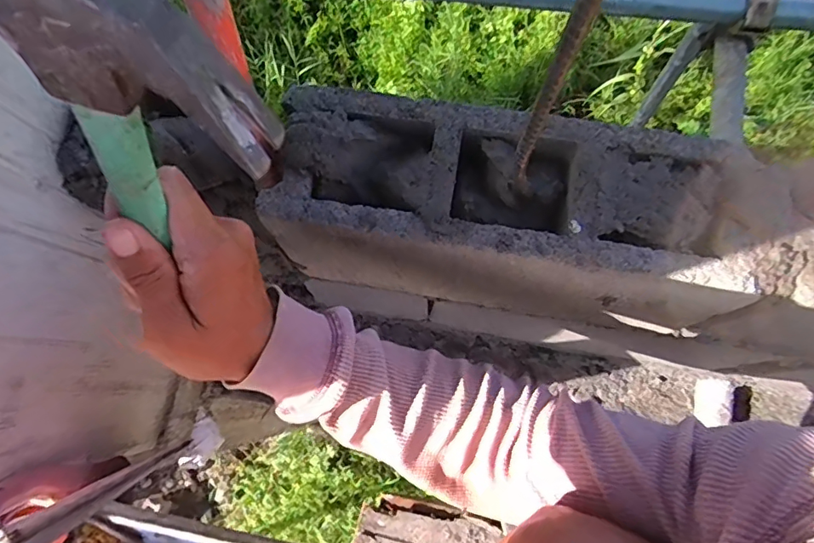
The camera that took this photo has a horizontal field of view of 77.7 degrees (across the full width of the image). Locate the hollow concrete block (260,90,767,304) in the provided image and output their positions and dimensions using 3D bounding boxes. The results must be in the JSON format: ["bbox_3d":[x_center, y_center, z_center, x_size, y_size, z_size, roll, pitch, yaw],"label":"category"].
[{"bbox_3d":[0.073,-0.051,0.484,0.373,0.163,0.142,8,75,3],"label":"hollow concrete block"}]

